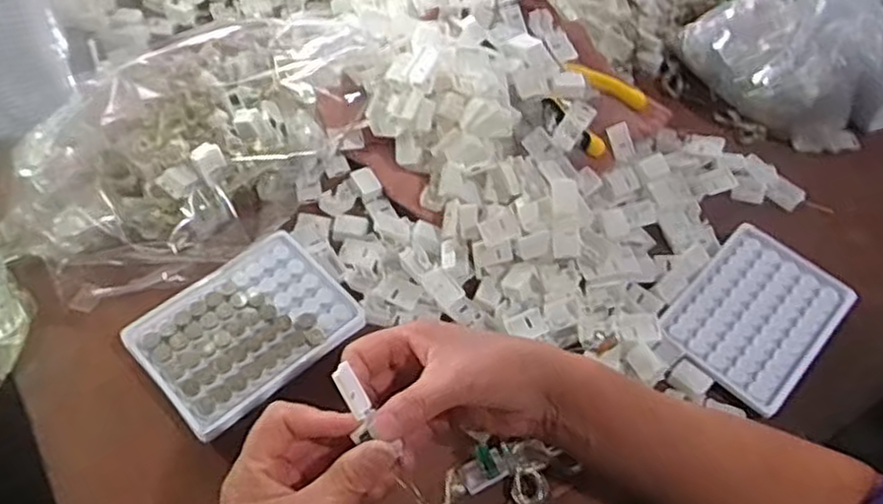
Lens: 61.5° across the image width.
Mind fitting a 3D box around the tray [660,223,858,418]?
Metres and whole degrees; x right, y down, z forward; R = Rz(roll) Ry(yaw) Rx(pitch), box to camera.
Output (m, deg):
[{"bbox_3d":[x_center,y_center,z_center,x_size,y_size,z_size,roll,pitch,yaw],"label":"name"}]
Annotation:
[{"bbox_3d":[0.227,0.044,0.535,0.094,0.012,0.130,39,60,21],"label":"tray"}]

